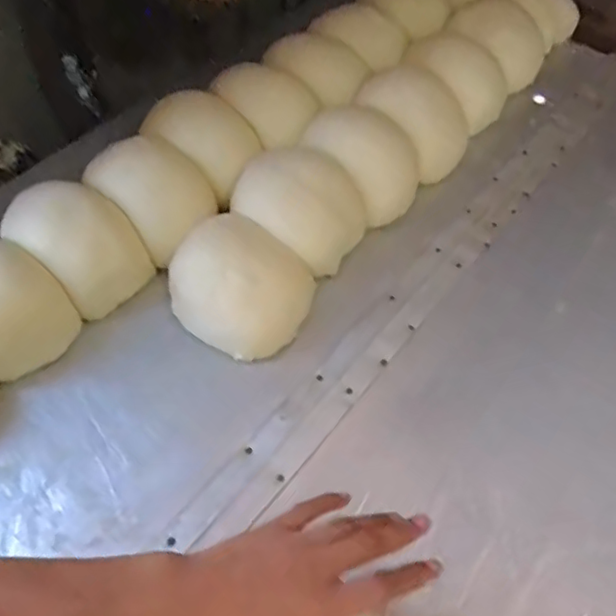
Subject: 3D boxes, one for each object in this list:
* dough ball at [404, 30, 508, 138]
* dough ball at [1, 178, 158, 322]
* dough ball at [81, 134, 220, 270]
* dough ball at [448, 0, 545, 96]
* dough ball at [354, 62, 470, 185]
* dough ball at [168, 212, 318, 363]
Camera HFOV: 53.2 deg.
[{"bbox_3d":[0.187,-0.289,0.760,0.101,0.061,0.134,-37,63,-23],"label":"dough ball"},{"bbox_3d":[-0.219,-0.067,0.582,0.136,0.079,0.089,36,62,22],"label":"dough ball"},{"bbox_3d":[-0.159,-0.118,0.613,0.123,0.056,0.093,32,61,20],"label":"dough ball"},{"bbox_3d":[0.248,-0.345,0.811,0.117,0.071,0.123,0,55,0],"label":"dough ball"},{"bbox_3d":[0.123,-0.216,0.707,0.103,0.057,0.141,-35,62,-22],"label":"dough ball"},{"bbox_3d":[-0.065,-0.023,0.575,0.126,0.058,0.118,0,55,0],"label":"dough ball"}]

